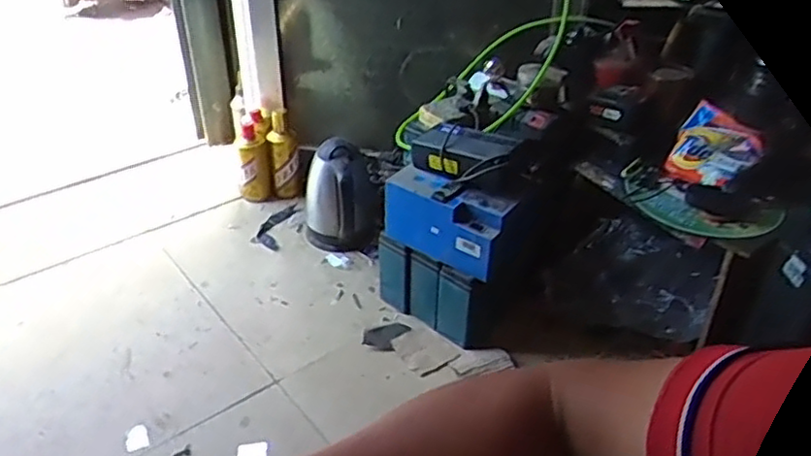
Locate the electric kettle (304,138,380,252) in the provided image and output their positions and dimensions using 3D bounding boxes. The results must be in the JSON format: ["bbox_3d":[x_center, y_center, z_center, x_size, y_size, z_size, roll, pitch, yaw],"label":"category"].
[{"bbox_3d":[-0.148,-0.086,1.579,0.175,0.237,0.197,-3,36,-7],"label":"electric kettle"}]

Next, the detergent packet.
[{"bbox_3d":[0.544,-0.137,1.228,0.028,0.138,0.150,1,37,-49],"label":"detergent packet"}]

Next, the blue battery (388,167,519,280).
[{"bbox_3d":[0.073,-0.017,1.209,0.234,0.127,0.084,21,40,25],"label":"blue battery"}]

